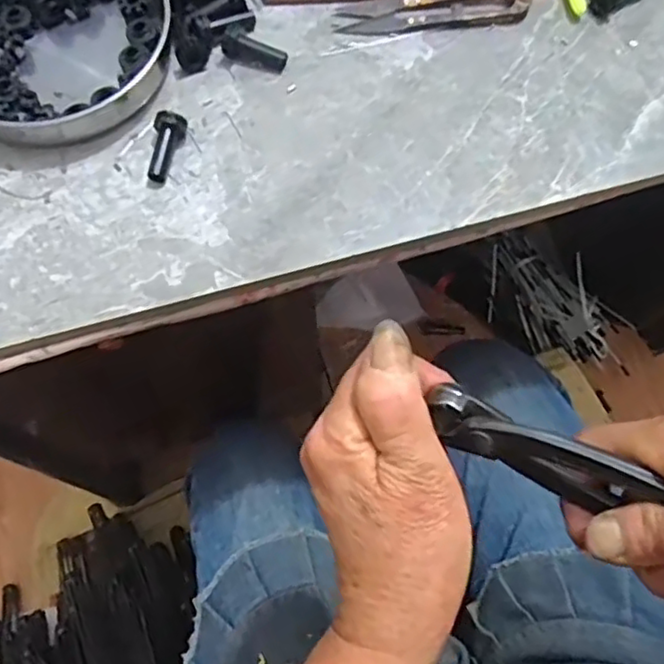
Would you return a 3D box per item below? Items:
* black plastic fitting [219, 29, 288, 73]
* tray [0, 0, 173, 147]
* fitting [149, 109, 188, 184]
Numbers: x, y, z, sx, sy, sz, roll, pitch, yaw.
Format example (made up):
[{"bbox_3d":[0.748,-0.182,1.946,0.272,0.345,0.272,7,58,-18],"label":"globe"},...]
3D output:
[{"bbox_3d":[-0.046,-0.166,0.390,0.038,0.016,0.012,22,71,9],"label":"black plastic fitting"},{"bbox_3d":[-0.166,-0.176,0.387,0.133,0.025,0.137,0,69,1],"label":"tray"},{"bbox_3d":[-0.093,-0.103,0.371,0.016,0.011,0.040,12,82,6],"label":"fitting"}]

